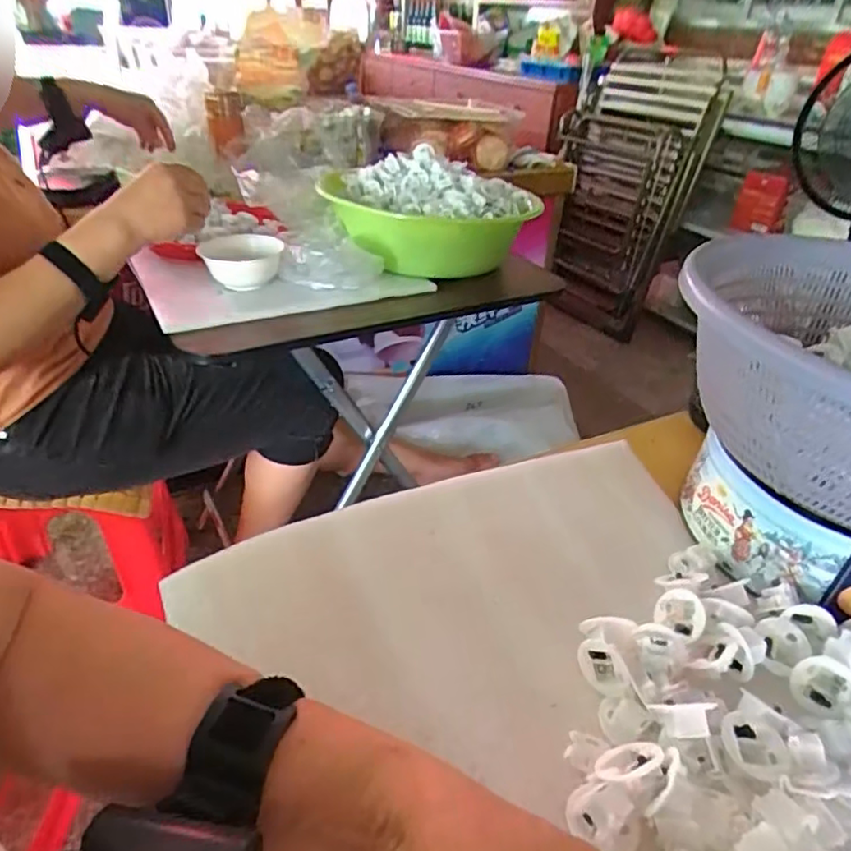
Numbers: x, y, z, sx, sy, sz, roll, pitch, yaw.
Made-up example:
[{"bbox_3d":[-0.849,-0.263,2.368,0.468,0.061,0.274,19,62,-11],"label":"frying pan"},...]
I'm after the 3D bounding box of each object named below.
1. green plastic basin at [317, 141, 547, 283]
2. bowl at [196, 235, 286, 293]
[{"bbox_3d":[-0.004,-0.331,0.973,0.287,0.142,0.307,2,34,-1],"label":"green plastic basin"},{"bbox_3d":[-0.248,-0.224,0.838,0.108,0.054,0.112,-5,35,-12],"label":"bowl"}]

